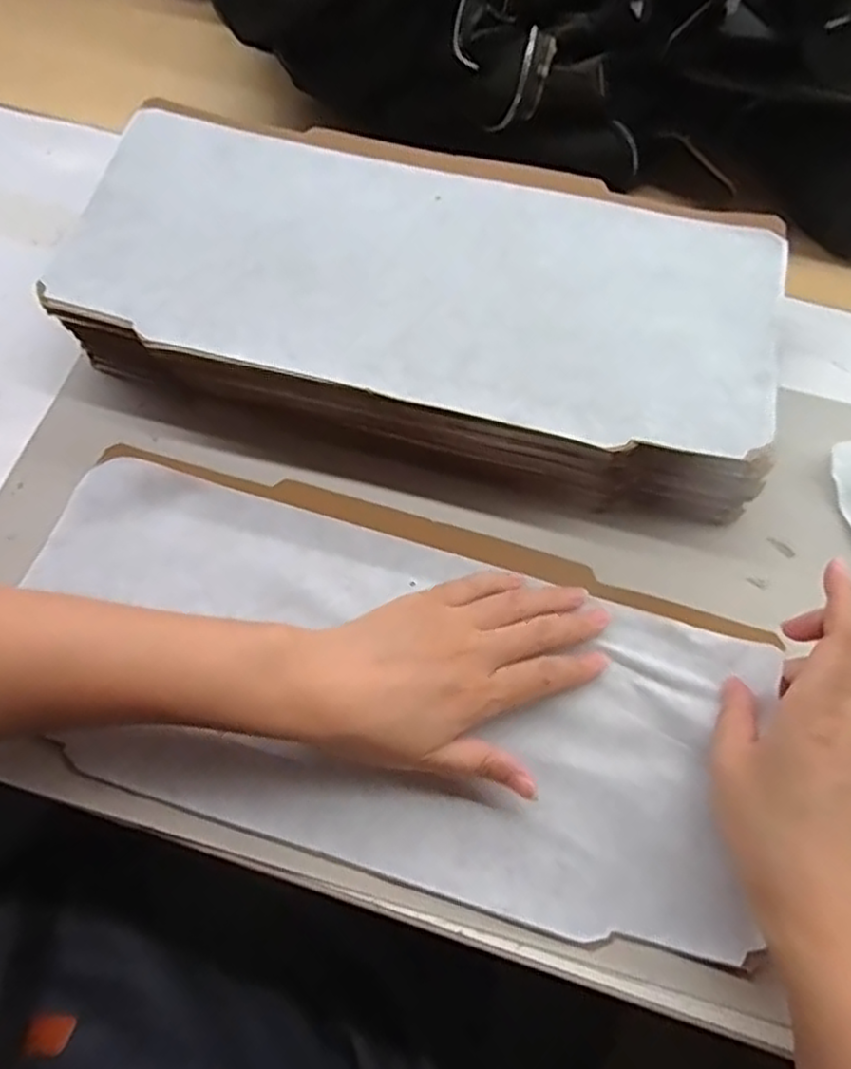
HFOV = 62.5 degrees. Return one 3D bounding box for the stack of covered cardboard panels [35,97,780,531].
[{"bbox_3d":[-0.006,-0.148,0.440,0.434,0.054,0.201,14,68,5],"label":"stack of covered cardboard panels"}]

